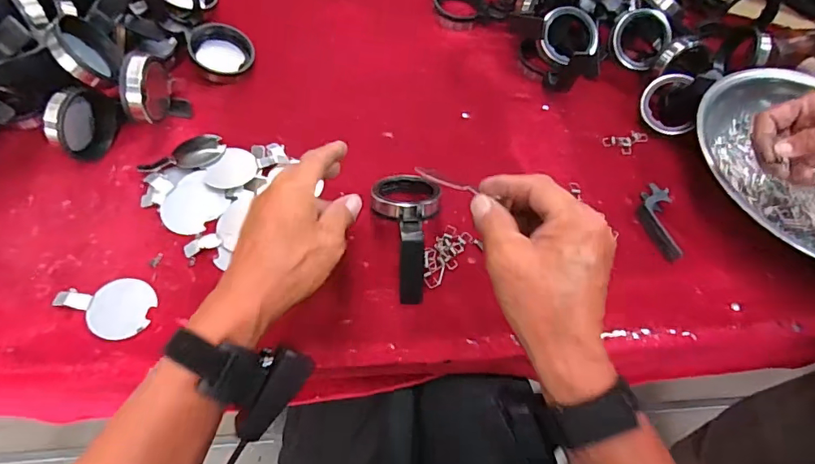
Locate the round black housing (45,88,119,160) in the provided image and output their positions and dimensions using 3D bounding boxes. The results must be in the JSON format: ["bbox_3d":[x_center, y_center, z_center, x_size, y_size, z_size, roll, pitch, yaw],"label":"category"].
[{"bbox_3d":[-0.317,-0.106,0.467,0.024,0.065,0.073,17,62,3],"label":"round black housing"}]

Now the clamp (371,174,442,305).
[{"bbox_3d":[-0.001,-0.003,0.451,0.065,0.047,0.135,2,60,-4],"label":"clamp"}]

